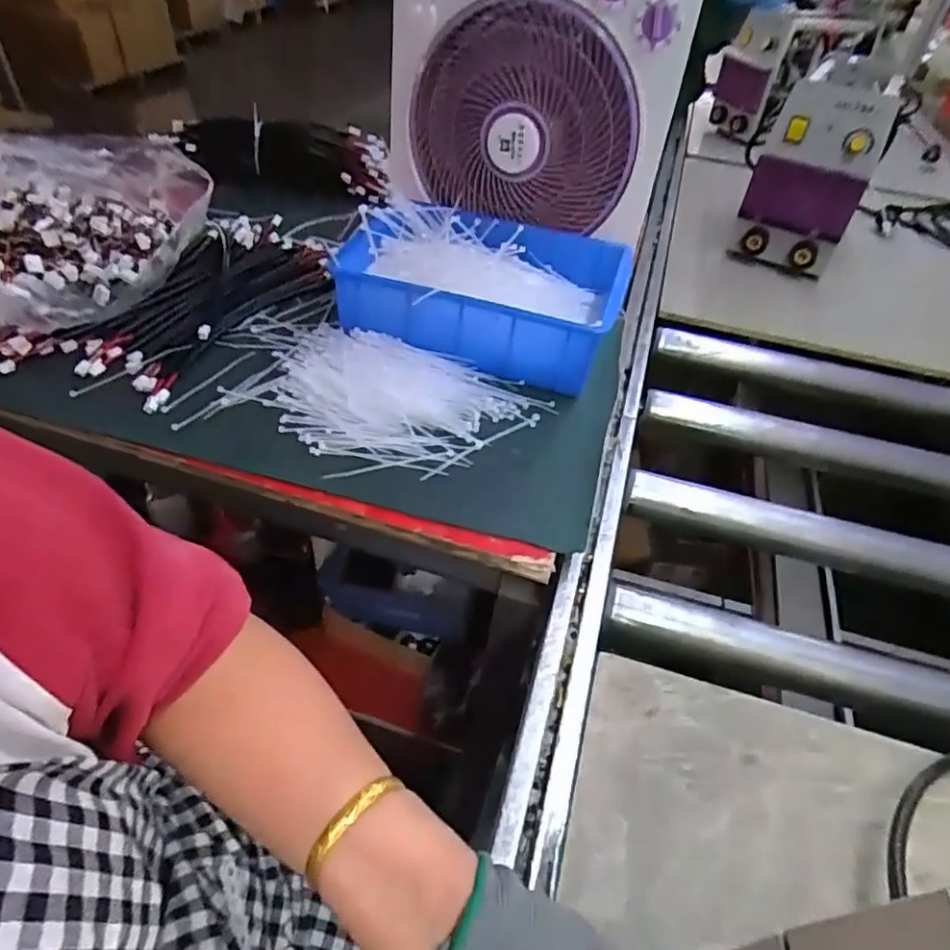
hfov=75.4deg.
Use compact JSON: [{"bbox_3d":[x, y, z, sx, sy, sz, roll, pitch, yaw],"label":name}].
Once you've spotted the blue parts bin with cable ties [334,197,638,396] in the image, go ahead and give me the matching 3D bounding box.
[{"bbox_3d":[0.007,-0.203,0.687,0.285,0.099,0.186,13,44,7],"label":"blue parts bin with cable ties"}]

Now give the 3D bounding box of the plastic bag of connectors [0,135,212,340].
[{"bbox_3d":[-0.445,-0.266,0.656,0.232,0.137,0.289,14,44,7],"label":"plastic bag of connectors"}]

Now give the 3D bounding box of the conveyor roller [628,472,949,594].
[{"bbox_3d":[0.436,0.086,0.594,0.571,0.048,0.038,14,45,8],"label":"conveyor roller"}]

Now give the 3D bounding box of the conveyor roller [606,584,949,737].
[{"bbox_3d":[0.371,0.182,0.492,0.535,0.039,0.046,14,44,8],"label":"conveyor roller"}]

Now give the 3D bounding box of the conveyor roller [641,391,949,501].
[{"bbox_3d":[0.483,-0.008,0.696,0.579,0.060,0.055,15,45,9],"label":"conveyor roller"}]

